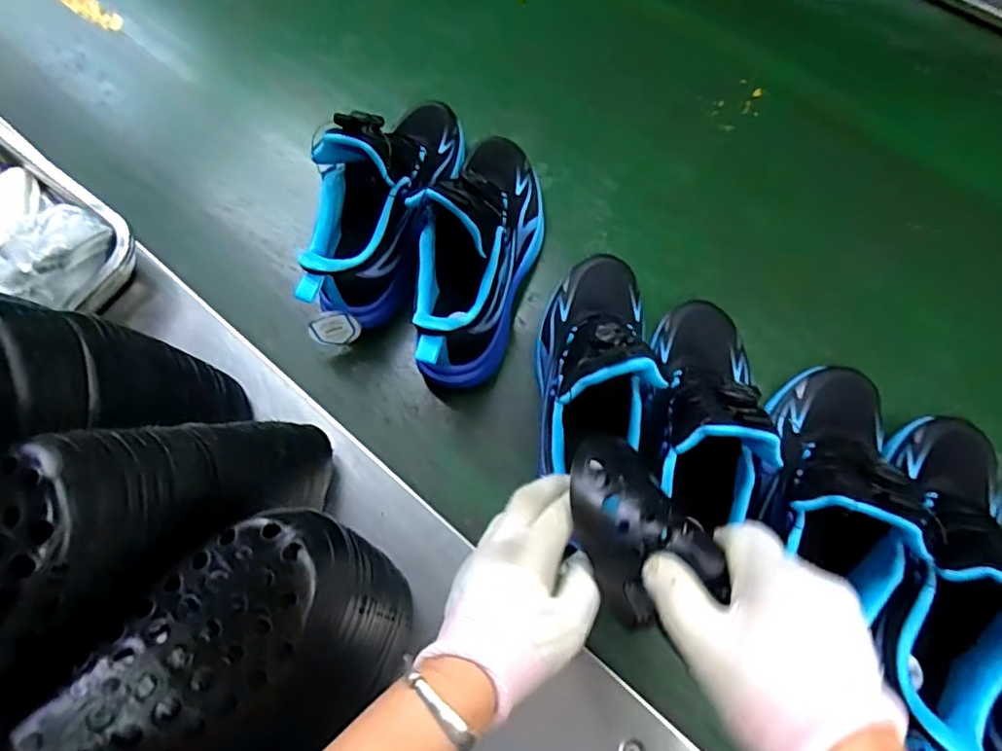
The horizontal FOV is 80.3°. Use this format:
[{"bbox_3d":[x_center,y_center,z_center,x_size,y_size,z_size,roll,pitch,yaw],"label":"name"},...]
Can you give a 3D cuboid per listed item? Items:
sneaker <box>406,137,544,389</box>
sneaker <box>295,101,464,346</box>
[{"bbox_3d":[-0.018,-0.114,0.524,0.079,0.157,0.240,16,76,8],"label":"sneaker"},{"bbox_3d":[-0.111,-0.165,0.545,0.081,0.166,0.256,13,75,7],"label":"sneaker"}]

